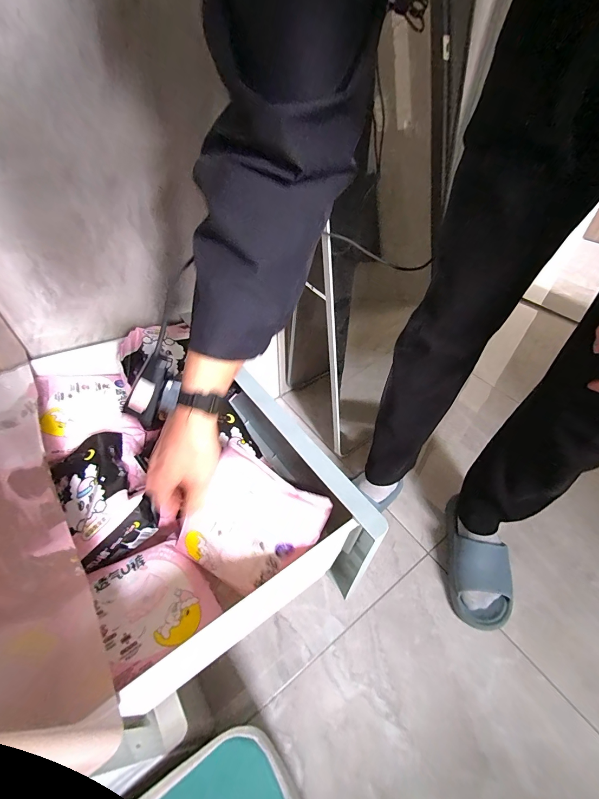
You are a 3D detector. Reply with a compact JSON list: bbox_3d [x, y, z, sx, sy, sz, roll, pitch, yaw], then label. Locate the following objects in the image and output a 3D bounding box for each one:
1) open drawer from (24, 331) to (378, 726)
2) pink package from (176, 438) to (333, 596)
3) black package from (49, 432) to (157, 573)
[{"bbox_3d":[-0.172,0.100,0.529,0.316,0.194,0.518,-27,52,-24],"label":"open drawer"},{"bbox_3d":[-0.070,0.161,0.415,0.146,0.029,0.174,35,100,13],"label":"pink package"},{"bbox_3d":[-0.276,0.134,0.473,0.097,0.069,0.161,-24,51,-22],"label":"black package"}]

